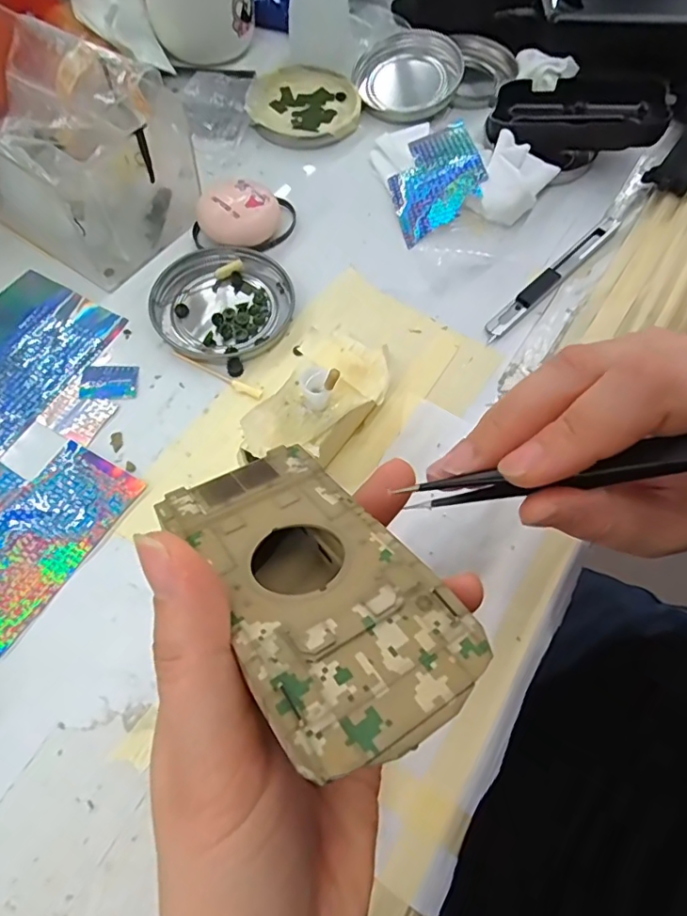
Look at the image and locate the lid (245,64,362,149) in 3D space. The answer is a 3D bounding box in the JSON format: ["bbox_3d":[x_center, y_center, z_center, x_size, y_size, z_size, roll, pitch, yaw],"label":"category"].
[{"bbox_3d":[-0.028,-0.254,0.385,0.078,0.011,0.078,1,66,-2],"label":"lid"}]

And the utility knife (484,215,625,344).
[{"bbox_3d":[0.128,-0.113,0.325,0.131,0.006,0.011,-42,74,-18],"label":"utility knife"}]

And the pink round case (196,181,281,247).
[{"bbox_3d":[-0.062,-0.146,0.324,0.040,0.023,0.044,42,71,15],"label":"pink round case"}]

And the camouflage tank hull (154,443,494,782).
[{"bbox_3d":[-0.008,0.033,0.143,0.047,0.023,0.095,-31,44,-15],"label":"camouflage tank hull"}]

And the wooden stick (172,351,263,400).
[{"bbox_3d":[-0.069,-0.045,0.287,0.055,0.004,0.006,24,67,8],"label":"wooden stick"}]

